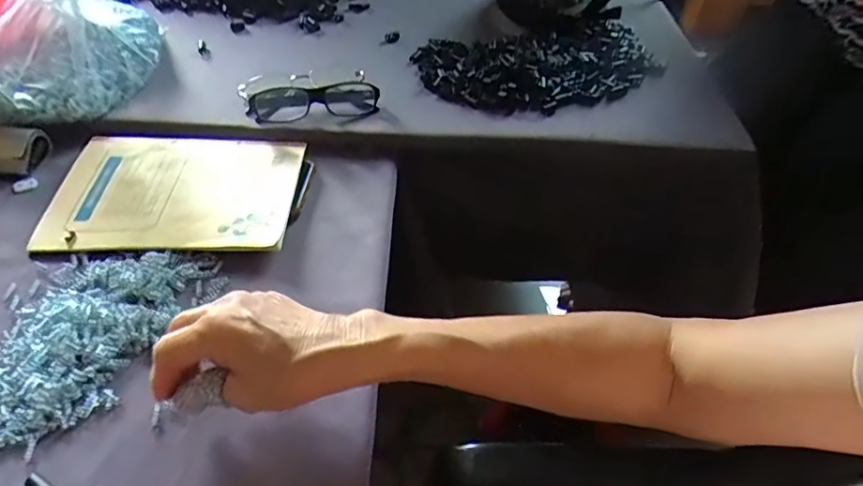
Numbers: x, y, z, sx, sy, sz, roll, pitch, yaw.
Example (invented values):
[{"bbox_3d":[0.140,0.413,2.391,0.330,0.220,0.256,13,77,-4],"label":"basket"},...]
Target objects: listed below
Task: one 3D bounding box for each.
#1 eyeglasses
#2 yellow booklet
[{"bbox_3d":[-0.129,-0.156,0.568,0.141,0.031,0.078,-3,48,-5],"label":"eyeglasses"},{"bbox_3d":[-0.228,-0.049,0.481,0.208,0.008,0.146,1,47,-2],"label":"yellow booklet"}]

